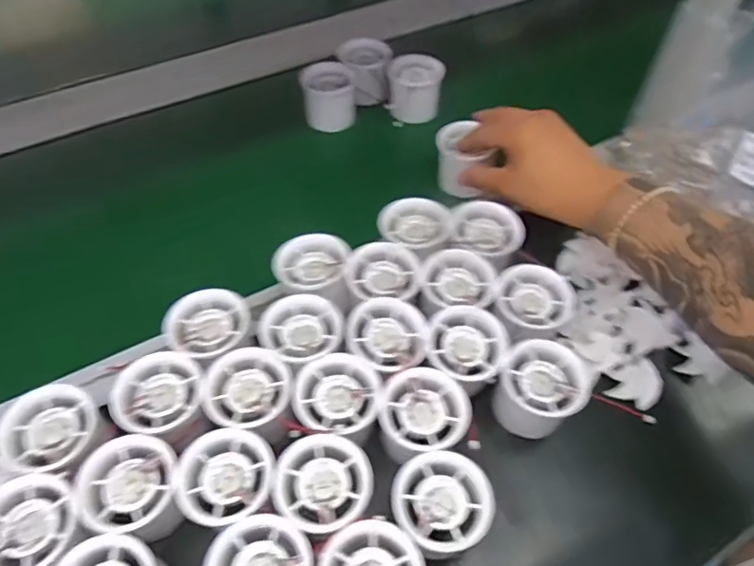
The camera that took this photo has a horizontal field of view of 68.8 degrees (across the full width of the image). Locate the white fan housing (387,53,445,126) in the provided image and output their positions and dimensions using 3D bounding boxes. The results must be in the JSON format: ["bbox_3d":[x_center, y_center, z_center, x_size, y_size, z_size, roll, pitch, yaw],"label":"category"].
[{"bbox_3d":[0.041,-0.214,0.605,0.059,0.045,0.060,7,55,3],"label":"white fan housing"}]

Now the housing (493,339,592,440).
[{"bbox_3d":[0.116,0.078,0.399,0.057,0.055,0.053,1,55,-1],"label":"housing"}]

